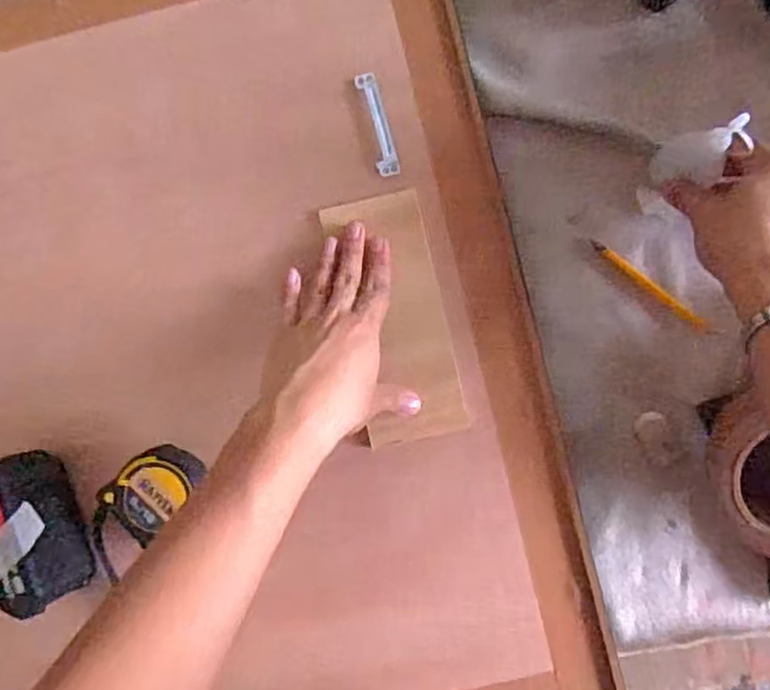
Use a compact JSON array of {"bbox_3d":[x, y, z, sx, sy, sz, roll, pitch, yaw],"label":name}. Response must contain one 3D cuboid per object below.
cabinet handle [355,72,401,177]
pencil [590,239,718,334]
[{"bbox_3d":[-0.006,-0.170,0.515,0.016,0.009,0.081,-16,86,4],"label":"cabinet handle"},{"bbox_3d":[0.206,-0.044,0.517,0.112,0.011,0.011,40,89,5],"label":"pencil"}]

